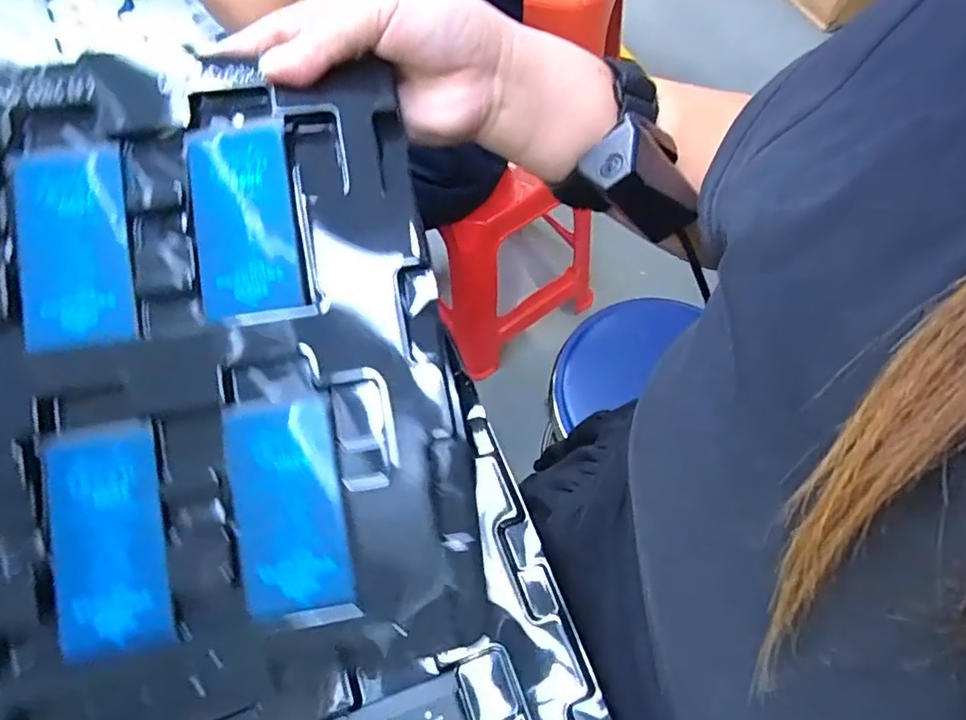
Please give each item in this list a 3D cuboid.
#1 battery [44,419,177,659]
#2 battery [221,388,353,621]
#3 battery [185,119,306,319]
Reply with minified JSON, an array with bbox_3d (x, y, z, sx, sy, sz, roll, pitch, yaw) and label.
[{"bbox_3d":[-0.151,0.072,0.234,0.043,0.004,0.087,-12,82,-4],"label":"battery"},{"bbox_3d":[-0.080,0.059,0.238,0.042,0.004,0.085,-12,82,-4],"label":"battery"},{"bbox_3d":[-0.104,-0.062,0.251,0.042,0.004,0.085,-9,84,1],"label":"battery"}]

